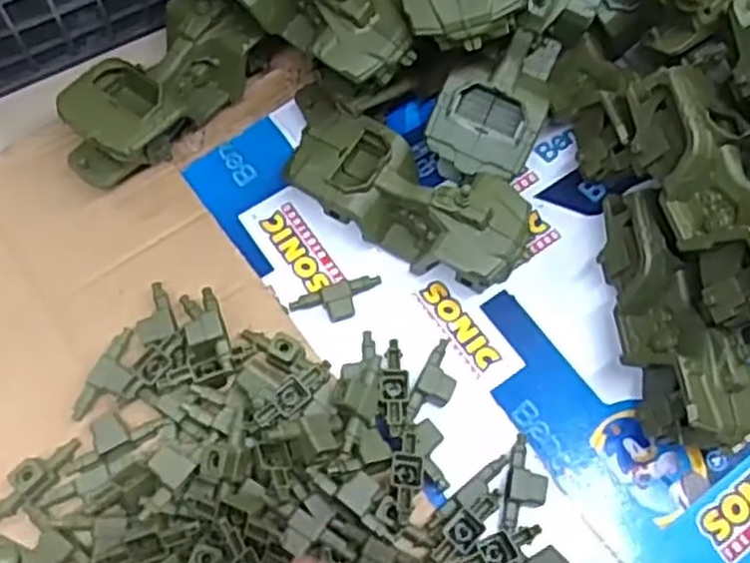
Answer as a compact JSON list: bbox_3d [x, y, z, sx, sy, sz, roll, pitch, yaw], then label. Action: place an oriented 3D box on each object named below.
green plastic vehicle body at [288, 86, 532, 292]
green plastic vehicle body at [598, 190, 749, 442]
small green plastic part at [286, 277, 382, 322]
[{"bbox_3d":[0.016,-0.068,0.582,0.199,0.066,0.083,30,69,11],"label":"green plastic vehicle body"},{"bbox_3d":[0.195,0.025,0.539,0.068,0.080,0.179,-12,67,-6],"label":"green plastic vehicle body"},{"bbox_3d":[-0.026,0.015,0.572,0.066,0.015,0.024,-14,67,-8],"label":"small green plastic part"}]

